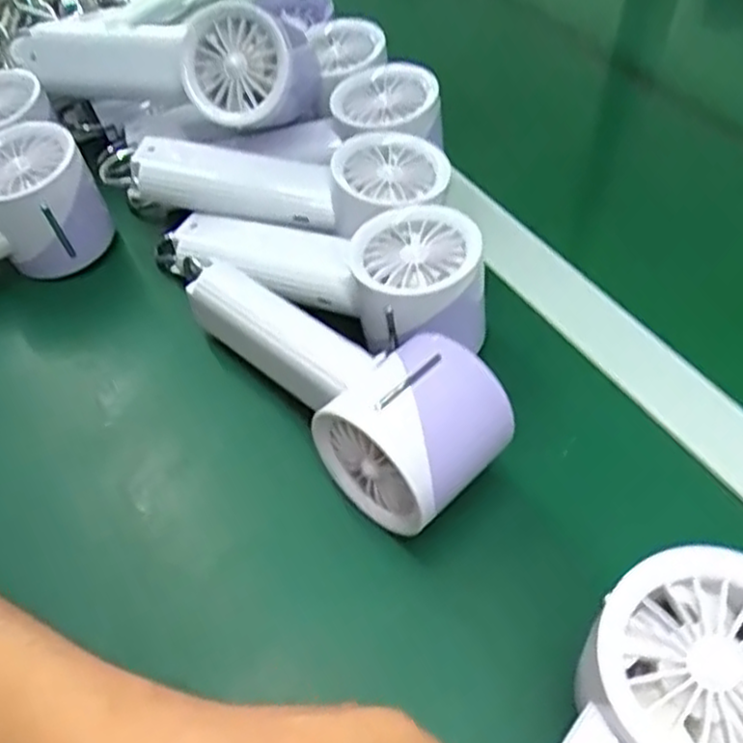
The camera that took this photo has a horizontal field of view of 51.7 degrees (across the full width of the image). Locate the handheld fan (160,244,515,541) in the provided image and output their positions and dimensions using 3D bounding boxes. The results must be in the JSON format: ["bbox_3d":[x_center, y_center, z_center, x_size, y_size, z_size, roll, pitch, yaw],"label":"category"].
[{"bbox_3d":[-0.033,-0.013,0.350,0.198,0.051,0.061,35,59,26],"label":"handheld fan"}]

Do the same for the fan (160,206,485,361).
[{"bbox_3d":[-0.031,-0.050,0.401,0.192,0.059,0.069,14,50,30],"label":"fan"}]

